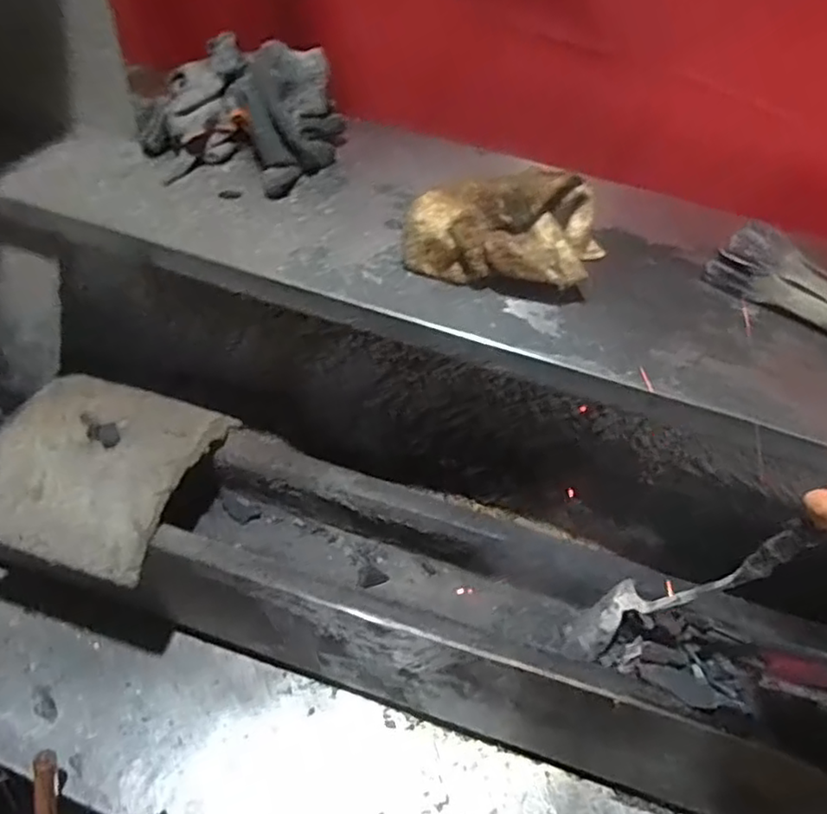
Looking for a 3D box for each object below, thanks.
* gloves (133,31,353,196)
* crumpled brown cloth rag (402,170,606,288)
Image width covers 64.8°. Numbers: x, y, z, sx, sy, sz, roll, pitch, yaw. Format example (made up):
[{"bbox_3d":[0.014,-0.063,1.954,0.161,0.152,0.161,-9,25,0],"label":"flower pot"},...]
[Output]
[{"bbox_3d":[-0.192,-0.322,0.710,0.197,0.093,0.157,11,50,5],"label":"gloves"},{"bbox_3d":[0.088,-0.173,0.615,0.174,0.073,0.108,14,51,7],"label":"crumpled brown cloth rag"}]

